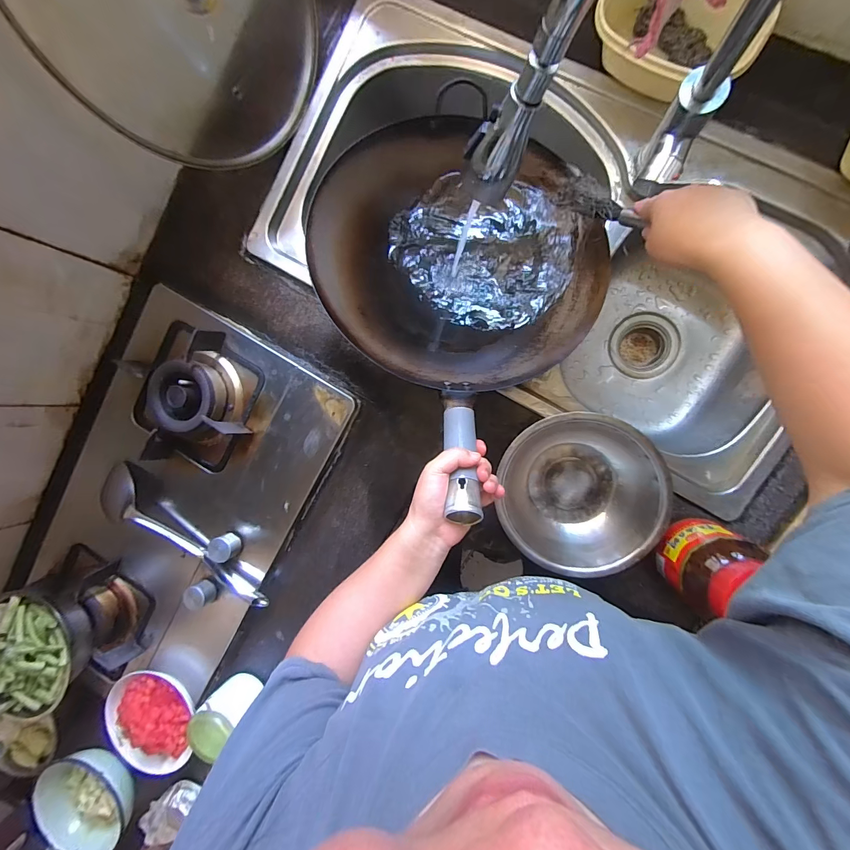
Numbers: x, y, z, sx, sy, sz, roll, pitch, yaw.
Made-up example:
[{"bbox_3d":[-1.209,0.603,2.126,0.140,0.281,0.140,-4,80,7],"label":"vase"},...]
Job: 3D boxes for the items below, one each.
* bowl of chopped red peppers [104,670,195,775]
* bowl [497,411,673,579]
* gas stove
[{"bbox_3d":[-0.471,0.510,0.628,0.160,0.052,0.169,0,90,13],"label":"bowl of chopped red peppers"},{"bbox_3d":[0.199,0.086,0.493,0.190,0.080,0.197,0,90,13],"label":"bowl"},{"bbox_3d":[-0.416,0.129,0.631,0.419,0.073,0.621,27,96,7],"label":"gas stove"}]

